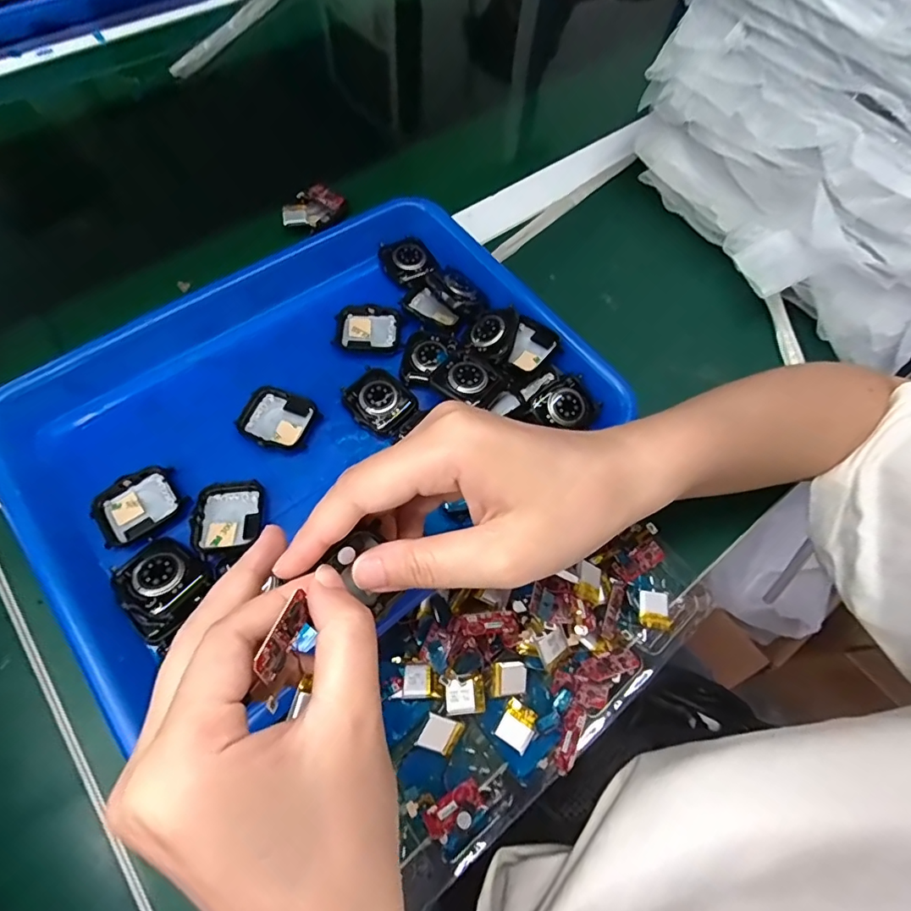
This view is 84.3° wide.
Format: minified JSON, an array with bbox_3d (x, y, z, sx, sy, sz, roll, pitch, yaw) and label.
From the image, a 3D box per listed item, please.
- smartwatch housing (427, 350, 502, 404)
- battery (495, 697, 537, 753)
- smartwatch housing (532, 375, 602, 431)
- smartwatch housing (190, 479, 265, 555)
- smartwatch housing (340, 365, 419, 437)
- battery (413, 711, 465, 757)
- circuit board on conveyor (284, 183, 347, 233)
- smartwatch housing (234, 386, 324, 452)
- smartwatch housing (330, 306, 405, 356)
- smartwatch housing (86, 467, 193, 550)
[{"bbox_3d":[0.007,-0.049,0.325,0.036,0.016,0.035,32,68,12],"label":"smartwatch housing"},{"bbox_3d":[0.033,0.146,0.272,0.020,0.005,0.022,33,94,5],"label":"battery"},{"bbox_3d":[0.072,-0.032,0.323,0.042,0.008,0.032,-35,71,-17],"label":"smartwatch housing"},{"bbox_3d":[-0.129,0.035,0.289,0.036,0.015,0.044,-8,66,-6],"label":"smartwatch housing"},{"bbox_3d":[-0.049,-0.036,0.325,0.037,0.009,0.047,-40,73,-19],"label":"smartwatch housing"},{"bbox_3d":[-0.008,0.143,0.258,0.022,0.004,0.018,29,88,-15],"label":"battery"},{"bbox_3d":[-0.118,-0.203,0.417,0.036,0.013,0.048,22,66,7],"label":"circuit board on conveyor"},{"bbox_3d":[-0.112,-0.022,0.318,0.044,0.011,0.039,18,66,6],"label":"smartwatch housing"},{"bbox_3d":[-0.059,-0.088,0.349,0.046,0.006,0.036,6,65,0],"label":"smartwatch housing"},{"bbox_3d":[-0.180,0.027,0.288,0.046,0.008,0.035,-32,71,-16],"label":"smartwatch housing"}]

